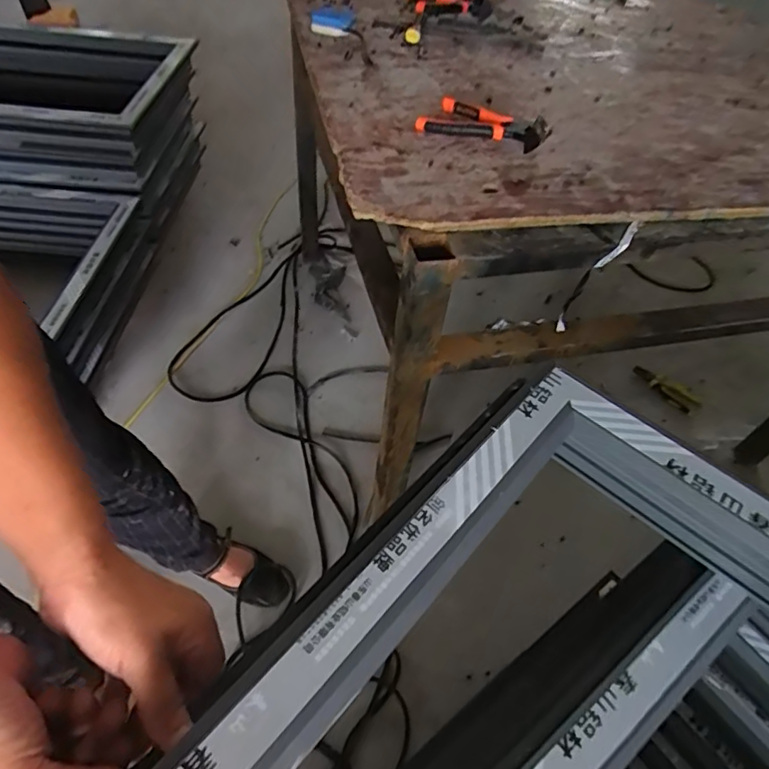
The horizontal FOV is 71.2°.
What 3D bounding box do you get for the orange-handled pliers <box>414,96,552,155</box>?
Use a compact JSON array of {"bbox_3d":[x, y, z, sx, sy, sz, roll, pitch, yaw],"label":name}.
[{"bbox_3d":[0.132,-0.345,0.719,0.162,0.033,0.085,25,52,15],"label":"orange-handled pliers"}]

